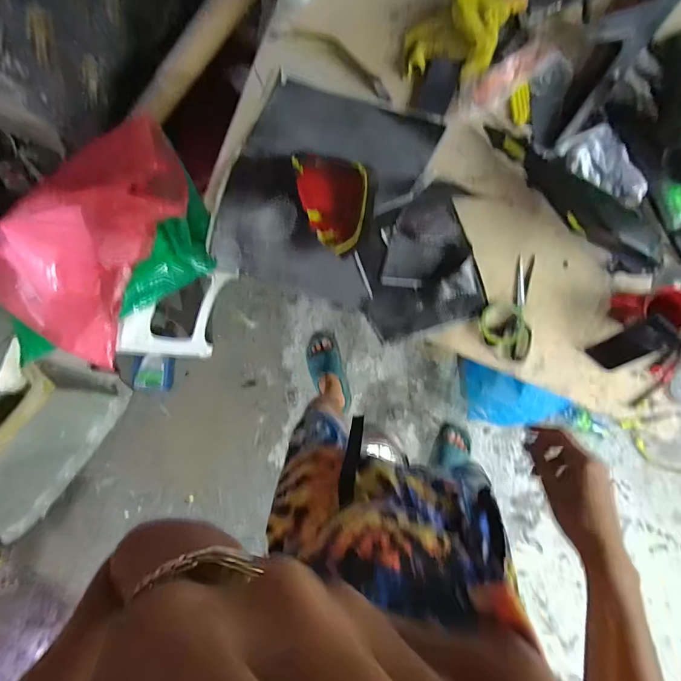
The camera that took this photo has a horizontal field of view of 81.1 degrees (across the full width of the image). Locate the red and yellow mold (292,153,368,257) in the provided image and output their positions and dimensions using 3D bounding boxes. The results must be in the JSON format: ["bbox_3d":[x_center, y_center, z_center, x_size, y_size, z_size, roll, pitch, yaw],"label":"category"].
[{"bbox_3d":[-0.022,-0.304,0.904,0.164,0.069,0.217,3,92,7],"label":"red and yellow mold"}]

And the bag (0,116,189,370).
[{"bbox_3d":[-0.561,-0.234,0.885,0.278,0.129,0.544,31,95,5],"label":"bag"}]

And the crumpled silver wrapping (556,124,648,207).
[{"bbox_3d":[0.561,-0.366,0.840,0.094,0.023,0.199,-38,87,6],"label":"crumpled silver wrapping"}]

